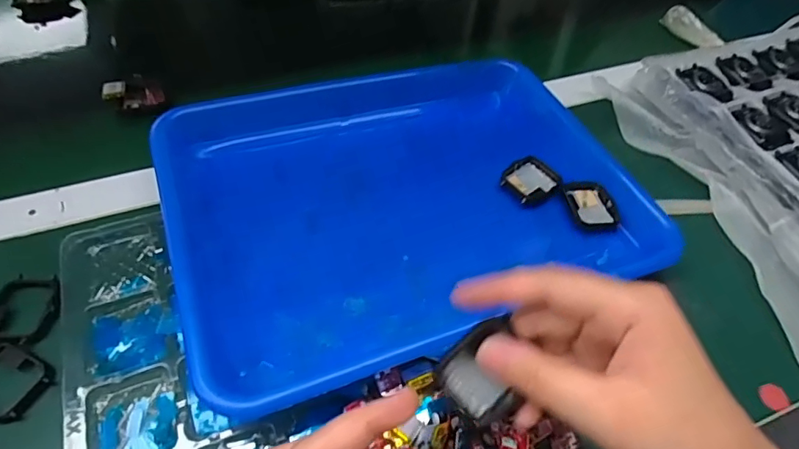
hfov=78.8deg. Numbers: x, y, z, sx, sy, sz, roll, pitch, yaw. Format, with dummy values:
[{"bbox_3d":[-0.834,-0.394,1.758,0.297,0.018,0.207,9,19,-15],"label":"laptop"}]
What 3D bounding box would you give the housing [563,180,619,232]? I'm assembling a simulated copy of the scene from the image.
[{"bbox_3d":[0.145,-0.016,0.371,0.036,0.011,0.046,-5,53,-8],"label":"housing"}]

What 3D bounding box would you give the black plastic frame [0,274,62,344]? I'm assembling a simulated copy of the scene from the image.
[{"bbox_3d":[-0.236,0.052,0.304,0.044,0.006,0.044,-1,52,-1],"label":"black plastic frame"}]

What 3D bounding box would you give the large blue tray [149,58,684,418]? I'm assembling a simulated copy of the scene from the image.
[{"bbox_3d":[0.006,-0.031,0.355,0.318,0.052,0.251,-19,55,-14],"label":"large blue tray"}]

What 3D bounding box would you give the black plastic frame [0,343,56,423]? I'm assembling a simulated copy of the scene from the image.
[{"bbox_3d":[-0.227,0.091,0.279,0.045,0.009,0.039,23,56,17],"label":"black plastic frame"}]

